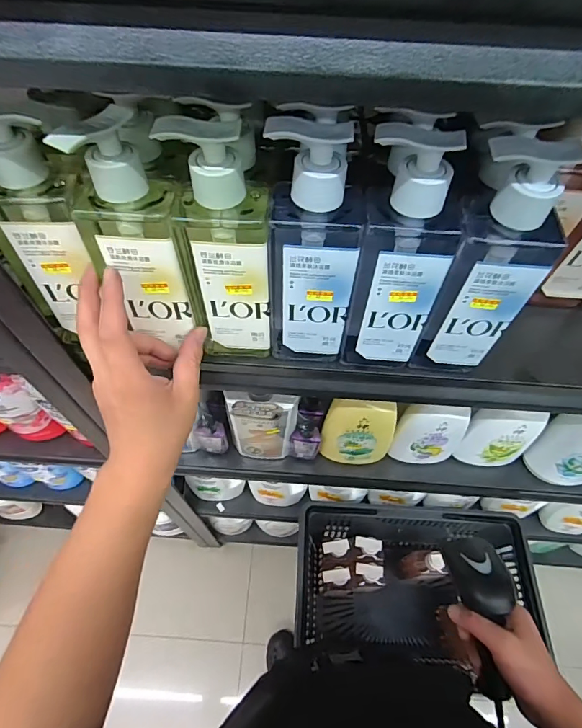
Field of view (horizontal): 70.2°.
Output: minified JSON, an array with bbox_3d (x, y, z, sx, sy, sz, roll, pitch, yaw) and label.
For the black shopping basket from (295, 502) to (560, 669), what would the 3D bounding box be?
[{"bbox_3d":[0.242,0.488,0.927,0.464,0.260,0.287,6,58,3],"label":"black shopping basket"}]

